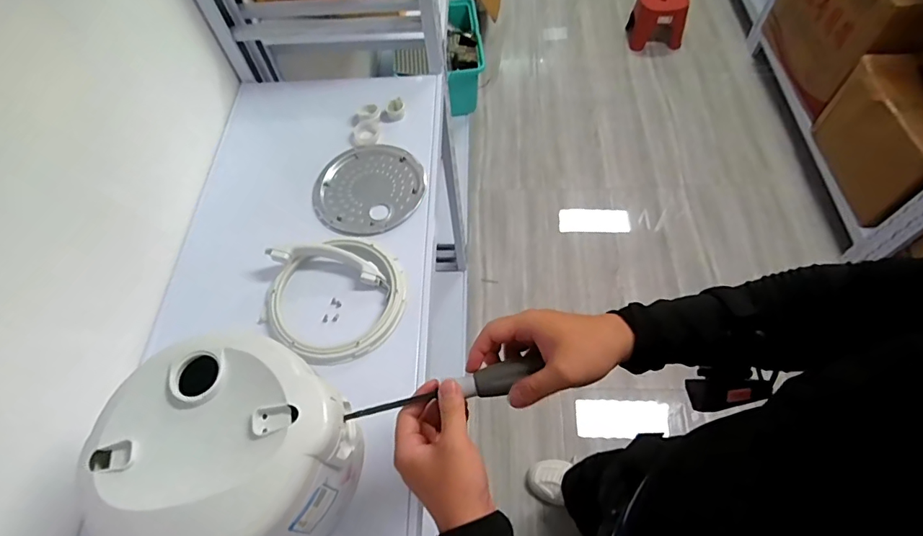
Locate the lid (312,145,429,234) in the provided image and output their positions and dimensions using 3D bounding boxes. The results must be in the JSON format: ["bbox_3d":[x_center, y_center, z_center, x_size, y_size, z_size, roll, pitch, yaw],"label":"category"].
[{"bbox_3d":[-0.154,-0.132,0.793,0.173,0.015,0.184,-2,60,3],"label":"lid"}]

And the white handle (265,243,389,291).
[{"bbox_3d":[-0.188,-0.013,0.699,0.176,0.041,0.050,9,62,9],"label":"white handle"}]

